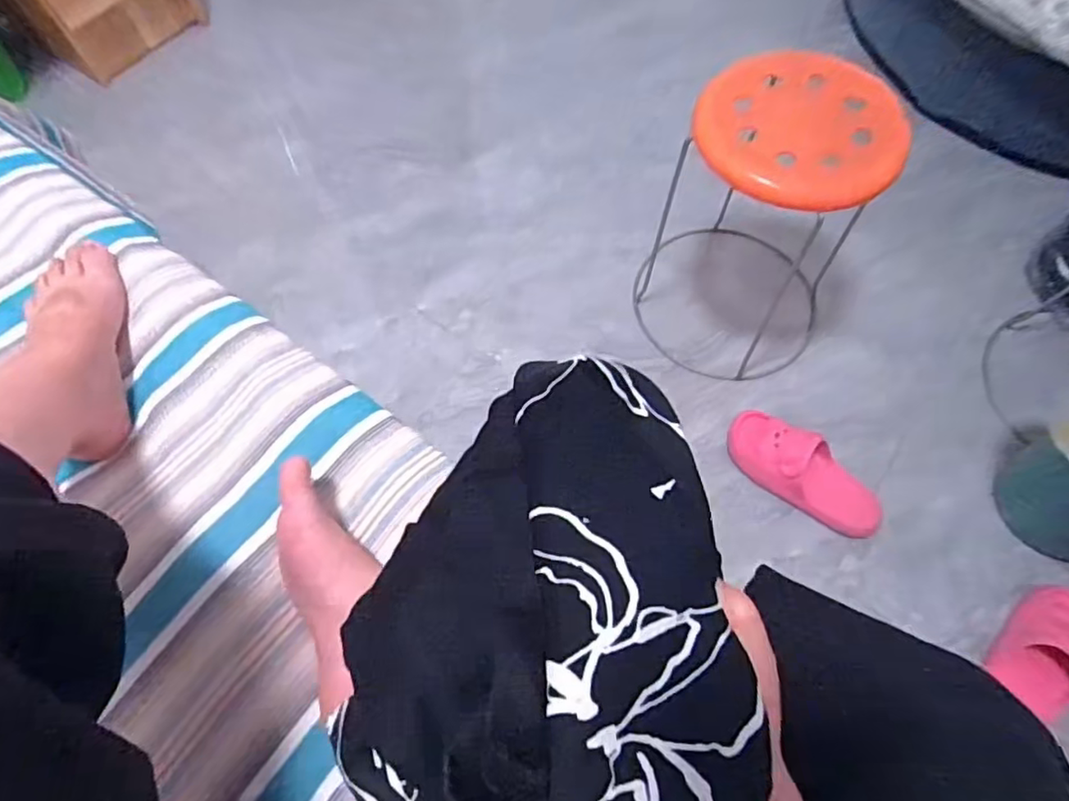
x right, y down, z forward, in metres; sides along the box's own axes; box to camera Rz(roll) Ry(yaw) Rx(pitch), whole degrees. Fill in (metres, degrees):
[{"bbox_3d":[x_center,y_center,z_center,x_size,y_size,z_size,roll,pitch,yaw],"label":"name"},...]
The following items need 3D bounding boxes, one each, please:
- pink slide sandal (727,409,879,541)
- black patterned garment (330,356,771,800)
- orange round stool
[{"bbox_3d":[0.449,0.121,1.020,0.267,0.096,0.116,30,69,13],"label":"pink slide sandal"},{"bbox_3d":[0.002,0.103,0.247,0.153,0.091,0.234,0,59,-1],"label":"black patterned garment"},{"bbox_3d":[0.398,-0.322,1.078,0.345,0.457,0.361,16,66,8],"label":"orange round stool"}]

